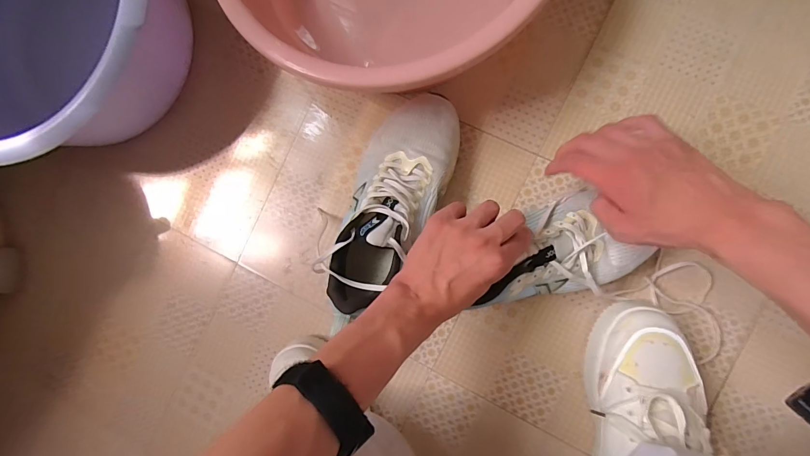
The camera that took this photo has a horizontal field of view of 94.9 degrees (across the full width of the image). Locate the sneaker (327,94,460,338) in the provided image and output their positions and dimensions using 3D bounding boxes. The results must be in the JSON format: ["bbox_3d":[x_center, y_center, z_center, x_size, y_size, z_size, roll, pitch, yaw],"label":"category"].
[{"bbox_3d":[-0.015,-0.034,0.431,0.104,0.113,0.254,25,93,8],"label":"sneaker"}]

